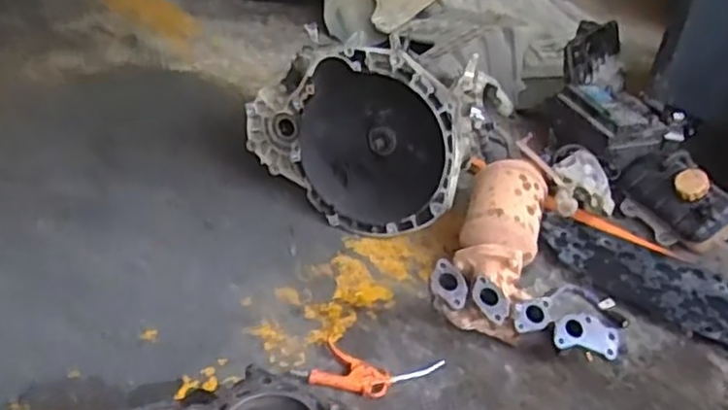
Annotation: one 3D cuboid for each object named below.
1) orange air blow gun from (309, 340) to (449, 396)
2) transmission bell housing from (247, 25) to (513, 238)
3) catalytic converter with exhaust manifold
[{"bbox_3d":[0.019,0.260,1.108,0.187,0.022,0.102,13,35,8],"label":"orange air blow gun"},{"bbox_3d":[0.032,-0.162,1.434,0.469,0.339,0.286,21,37,18],"label":"transmission bell housing"},{"bbox_3d":[0.302,0.106,1.245,0.310,0.175,0.357,15,36,10],"label":"catalytic converter with exhaust manifold"}]

